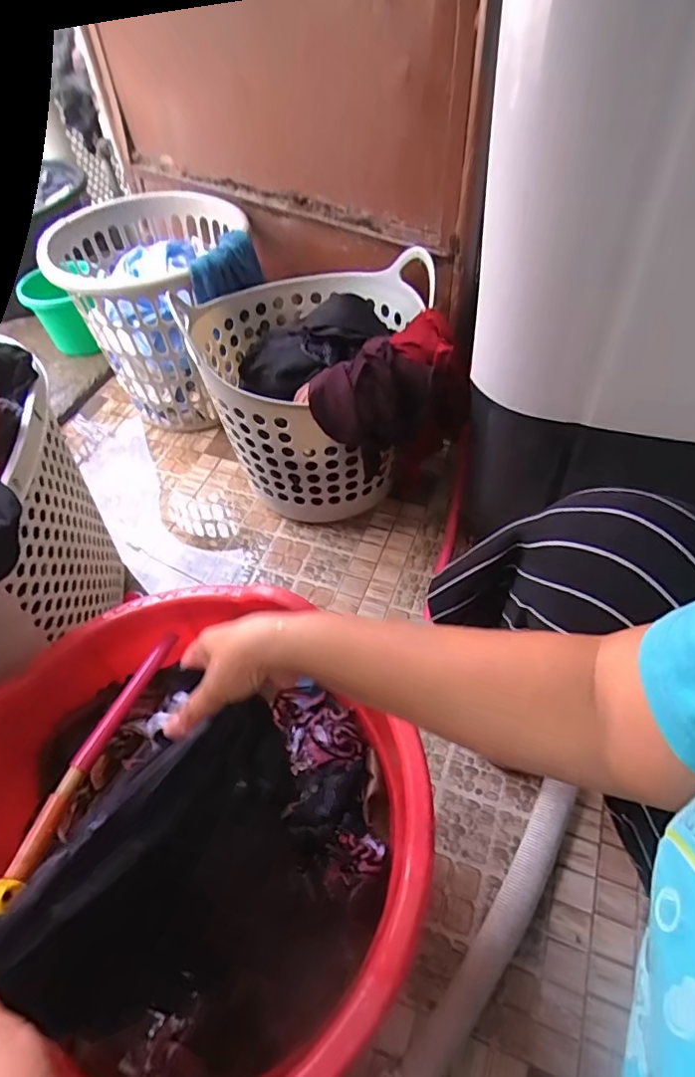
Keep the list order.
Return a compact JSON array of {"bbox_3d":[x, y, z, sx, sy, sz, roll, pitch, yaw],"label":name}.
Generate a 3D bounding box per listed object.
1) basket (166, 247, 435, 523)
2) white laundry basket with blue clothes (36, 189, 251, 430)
[{"bbox_3d":[-0.075,-0.241,0.968,0.358,0.370,0.346,15,54,15],"label":"basket"},{"bbox_3d":[-0.366,-0.438,1.126,0.344,0.372,0.326,-2,52,2],"label":"white laundry basket with blue clothes"}]

